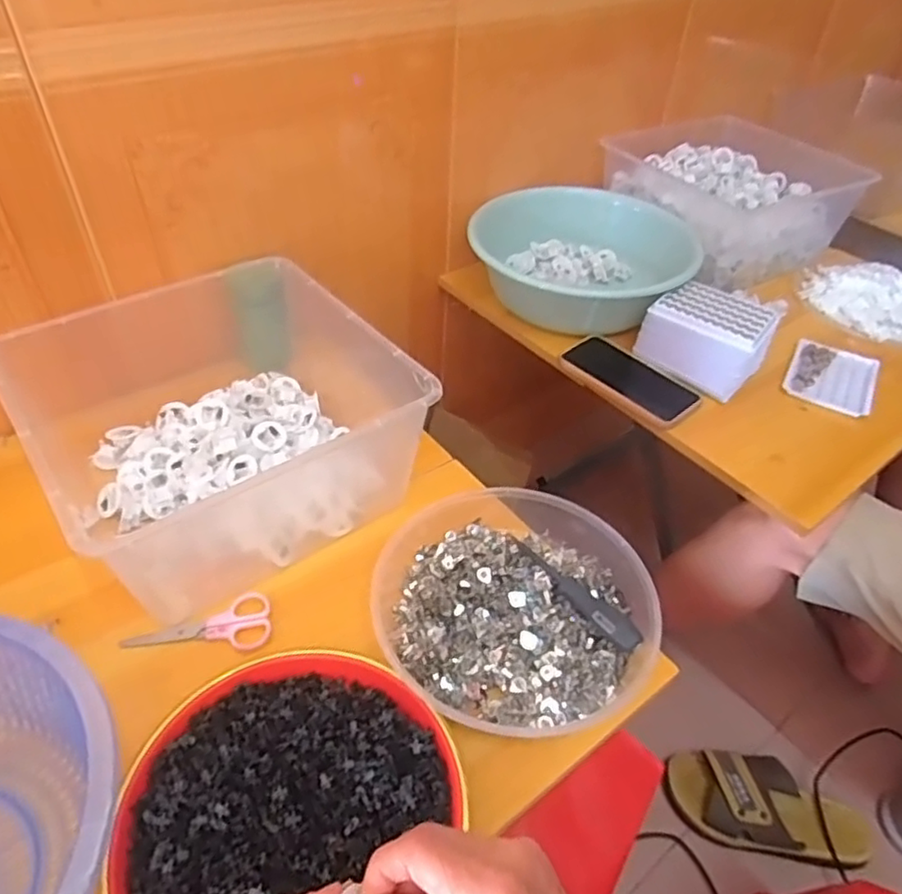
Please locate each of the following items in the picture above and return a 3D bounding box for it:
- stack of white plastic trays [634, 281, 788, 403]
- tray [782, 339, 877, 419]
[{"bbox_3d":[0.312,-0.135,0.800,0.136,0.076,0.096,32,51,25],"label":"stack of white plastic trays"},{"bbox_3d":[0.472,-0.089,0.813,0.095,0.009,0.129,25,48,20],"label":"tray"}]

